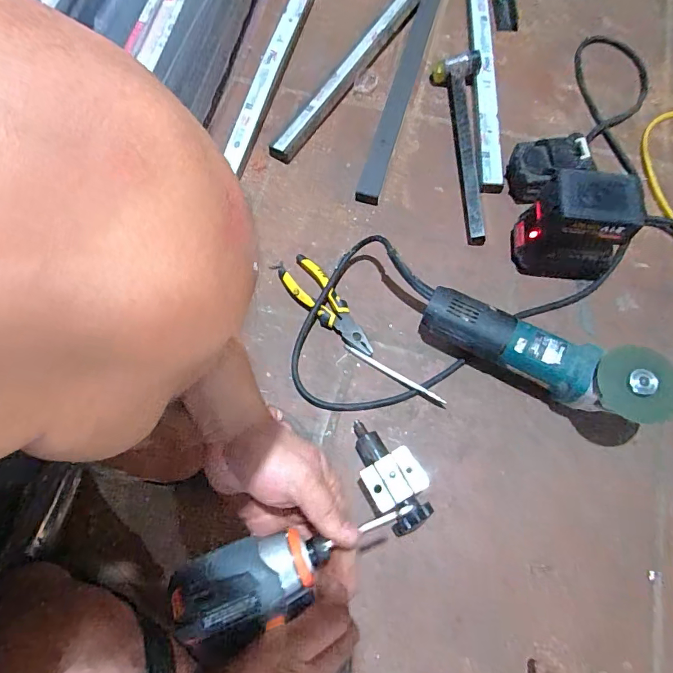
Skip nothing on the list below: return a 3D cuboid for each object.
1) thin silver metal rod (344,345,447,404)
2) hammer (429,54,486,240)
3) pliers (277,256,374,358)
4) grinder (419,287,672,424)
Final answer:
[{"bbox_3d":[0.075,0.048,0.575,0.147,0.013,0.010,30,73,11],"label":"thin silver metal rod"},{"bbox_3d":[0.204,-0.302,0.688,0.070,0.048,0.335,-1,70,0],"label":"hammer"},{"bbox_3d":[-0.017,-0.039,0.606,0.054,0.019,0.173,-32,73,-11],"label":"pliers"},{"bbox_3d":[0.241,0.021,0.534,0.276,0.108,0.070,24,72,9],"label":"grinder"}]

